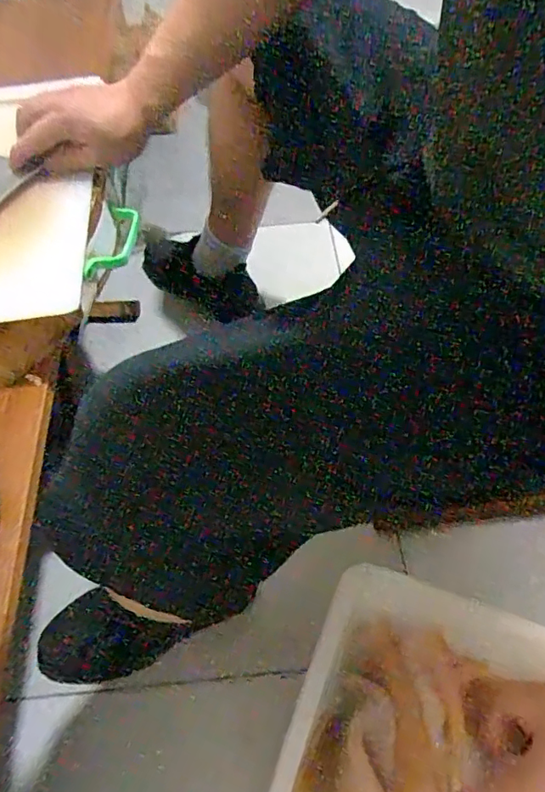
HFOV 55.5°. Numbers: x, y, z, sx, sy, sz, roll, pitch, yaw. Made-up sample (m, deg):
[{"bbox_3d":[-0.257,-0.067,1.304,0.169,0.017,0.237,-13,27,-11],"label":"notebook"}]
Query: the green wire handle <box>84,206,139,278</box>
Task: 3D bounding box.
[{"bbox_3d":[-0.157,-0.154,0.526,0.037,0.019,0.085,16,71,13],"label":"green wire handle"}]

